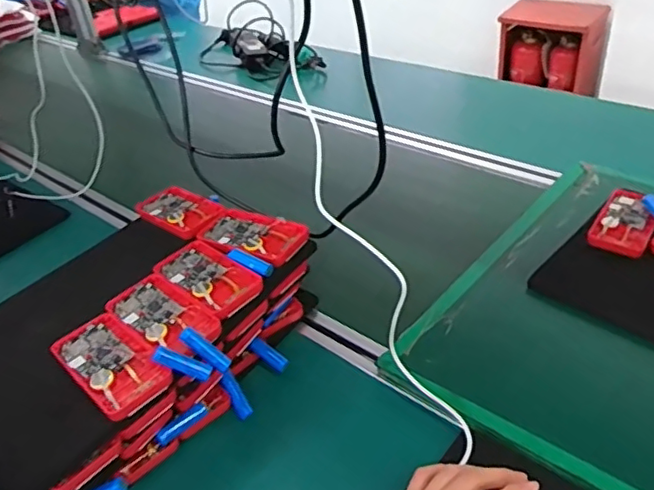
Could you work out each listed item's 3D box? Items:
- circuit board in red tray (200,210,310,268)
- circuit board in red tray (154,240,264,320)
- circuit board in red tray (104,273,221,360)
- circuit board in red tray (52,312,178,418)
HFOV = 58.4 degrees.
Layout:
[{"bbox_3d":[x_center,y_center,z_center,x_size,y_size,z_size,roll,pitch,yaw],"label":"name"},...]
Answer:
[{"bbox_3d":[-0.084,-0.011,0.646,0.124,0.013,0.068,15,42,26],"label":"circuit board in red tray"},{"bbox_3d":[-0.124,0.031,0.604,0.124,0.012,0.063,27,49,37],"label":"circuit board in red tray"},{"bbox_3d":[-0.159,0.073,0.565,0.123,0.016,0.064,27,48,37],"label":"circuit board in red tray"},{"bbox_3d":[-0.194,0.105,0.526,0.119,0.011,0.067,27,48,37],"label":"circuit board in red tray"}]

